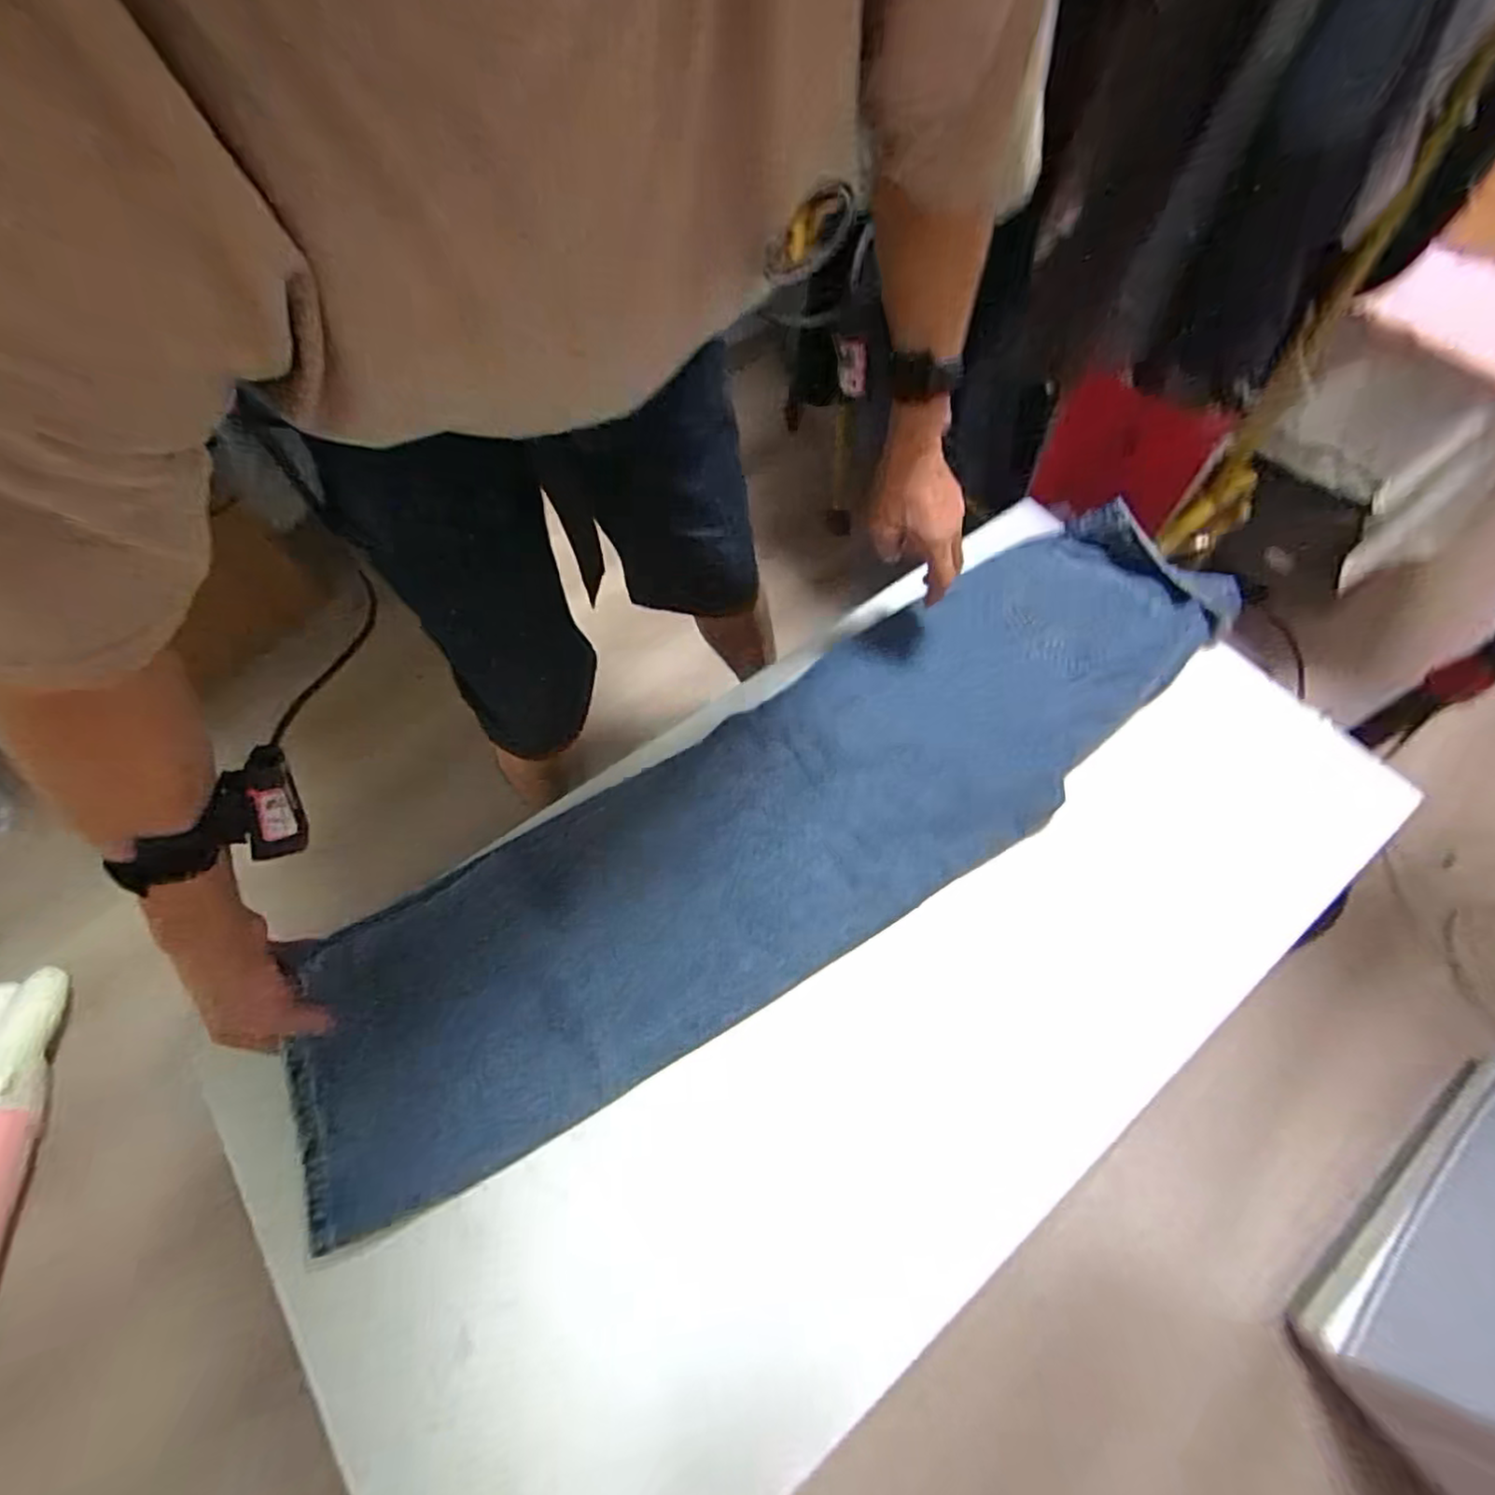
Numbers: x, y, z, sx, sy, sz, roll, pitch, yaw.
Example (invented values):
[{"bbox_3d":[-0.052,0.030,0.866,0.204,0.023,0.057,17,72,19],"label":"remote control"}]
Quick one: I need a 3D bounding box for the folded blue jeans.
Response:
[{"bbox_3d":[0.052,0.049,0.606,0.891,0.052,0.236,-32,71,-14],"label":"folded blue jeans"}]

